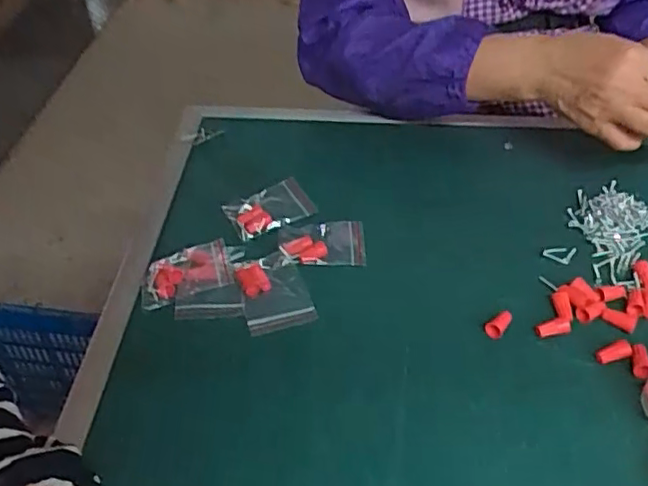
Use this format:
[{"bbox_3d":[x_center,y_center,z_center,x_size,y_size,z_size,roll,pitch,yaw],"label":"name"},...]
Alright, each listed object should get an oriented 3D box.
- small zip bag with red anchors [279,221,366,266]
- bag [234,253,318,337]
[{"bbox_3d":[-0.001,0.000,0.499,0.069,0.007,0.046,0,42,-2],"label":"small zip bag with red anchors"},{"bbox_3d":[-0.039,0.040,0.468,0.049,0.016,0.069,-13,44,-15],"label":"bag"}]

